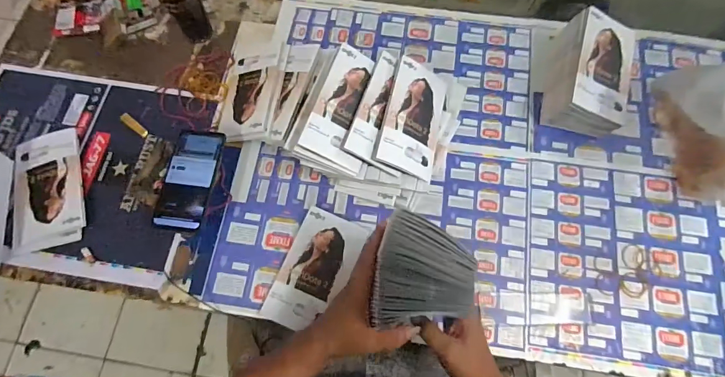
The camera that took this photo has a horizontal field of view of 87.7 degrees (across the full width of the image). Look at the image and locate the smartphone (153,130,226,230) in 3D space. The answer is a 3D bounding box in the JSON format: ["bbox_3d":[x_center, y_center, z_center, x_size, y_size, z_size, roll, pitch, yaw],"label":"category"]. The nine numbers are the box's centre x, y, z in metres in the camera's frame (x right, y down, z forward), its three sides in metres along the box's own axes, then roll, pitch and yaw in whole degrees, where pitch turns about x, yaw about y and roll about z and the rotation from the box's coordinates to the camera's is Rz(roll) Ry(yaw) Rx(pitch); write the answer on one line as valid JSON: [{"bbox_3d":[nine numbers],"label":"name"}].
[{"bbox_3d":[-0.256,-0.017,0.563,0.070,0.013,0.155,10,72,-6],"label":"smartphone"}]

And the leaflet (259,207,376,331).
[{"bbox_3d":[-0.070,0.123,0.567,0.099,0.008,0.172,24,74,4],"label":"leaflet"}]

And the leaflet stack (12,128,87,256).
[{"bbox_3d":[-0.502,-0.001,0.603,0.110,0.021,0.196,-12,73,-4],"label":"leaflet stack"}]

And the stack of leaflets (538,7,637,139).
[{"bbox_3d":[0.377,-0.182,0.626,0.111,0.087,0.200,14,74,4],"label":"stack of leaflets"}]

